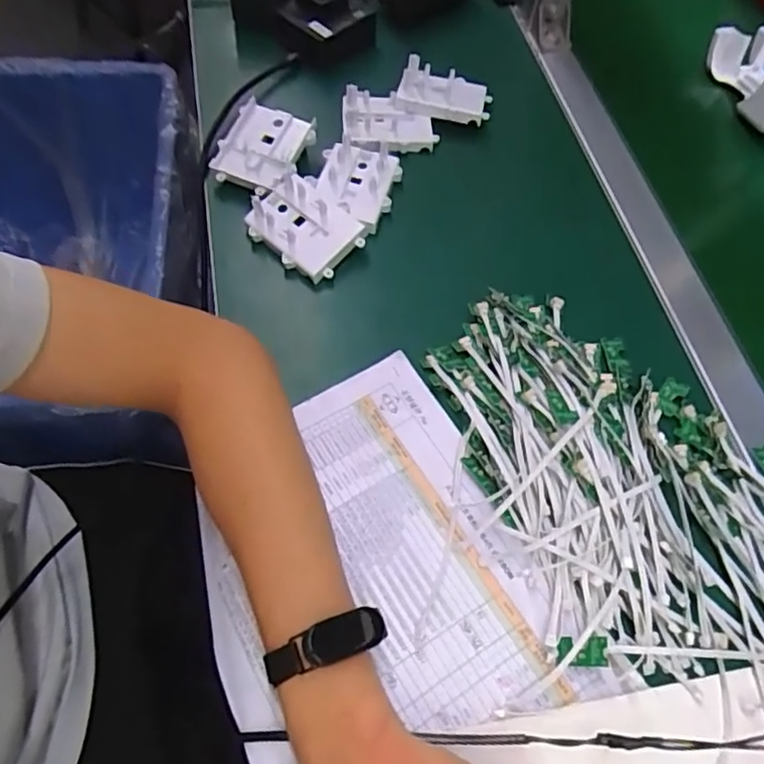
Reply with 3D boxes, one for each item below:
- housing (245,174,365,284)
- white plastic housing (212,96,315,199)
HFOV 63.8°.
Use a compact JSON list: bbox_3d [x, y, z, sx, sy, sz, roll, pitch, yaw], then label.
[{"bbox_3d":[-0.063,-0.125,0.492,0.084,0.025,0.059,37,65,16],"label":"housing"},{"bbox_3d":[-0.103,-0.199,0.533,0.069,0.023,0.084,19,70,6],"label":"white plastic housing"}]

